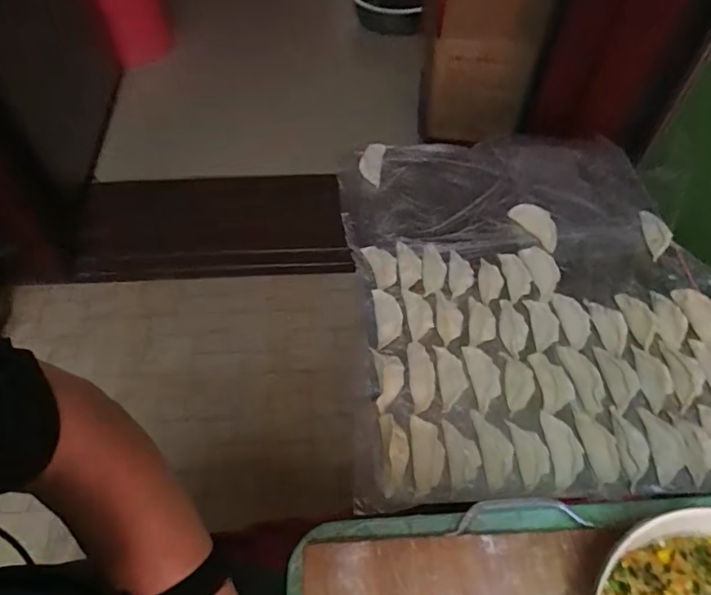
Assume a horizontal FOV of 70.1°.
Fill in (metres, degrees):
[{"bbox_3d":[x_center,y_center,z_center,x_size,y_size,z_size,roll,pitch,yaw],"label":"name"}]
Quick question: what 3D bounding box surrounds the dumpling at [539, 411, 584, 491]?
[{"bbox_3d":[0.200,0.144,0.485,0.031,0.013,0.071,-2,56,-2],"label":"dumpling"}]

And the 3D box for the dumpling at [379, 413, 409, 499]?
[{"bbox_3d":[0.038,0.145,0.483,0.024,0.027,0.077,-1,56,-1],"label":"dumpling"}]

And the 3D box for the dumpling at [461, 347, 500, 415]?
[{"bbox_3d":[0.136,0.082,0.528,0.030,0.028,0.074,-5,56,-4],"label":"dumpling"}]

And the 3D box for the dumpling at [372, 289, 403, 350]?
[{"bbox_3d":[0.036,0.020,0.569,0.028,0.022,0.070,-4,56,-3],"label":"dumpling"}]

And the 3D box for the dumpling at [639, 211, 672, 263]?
[{"bbox_3d":[0.379,-0.079,0.641,0.029,0.020,0.069,5,56,3],"label":"dumpling"}]

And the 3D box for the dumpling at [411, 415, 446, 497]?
[{"bbox_3d":[0.069,0.150,0.488,0.029,0.021,0.070,1,56,0],"label":"dumpling"}]

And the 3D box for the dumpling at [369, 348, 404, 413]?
[{"bbox_3d":[0.035,0.083,0.530,0.030,0.025,0.063,-3,56,-3],"label":"dumpling"}]

